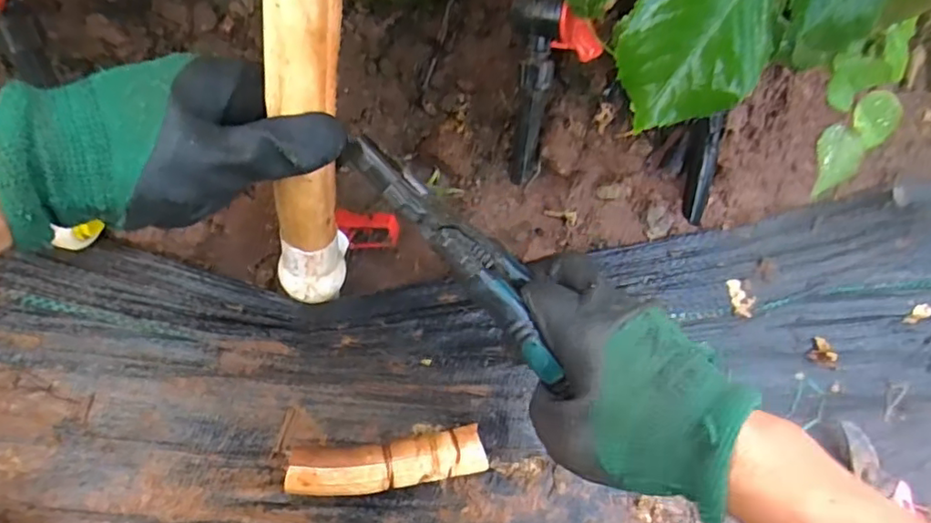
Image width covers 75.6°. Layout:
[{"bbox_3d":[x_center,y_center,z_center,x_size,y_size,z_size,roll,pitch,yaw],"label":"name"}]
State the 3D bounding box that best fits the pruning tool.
[{"bbox_3d":[0.000,-0.006,0.300,0.031,0.022,0.149,-43,93,-6],"label":"pruning tool"}]

